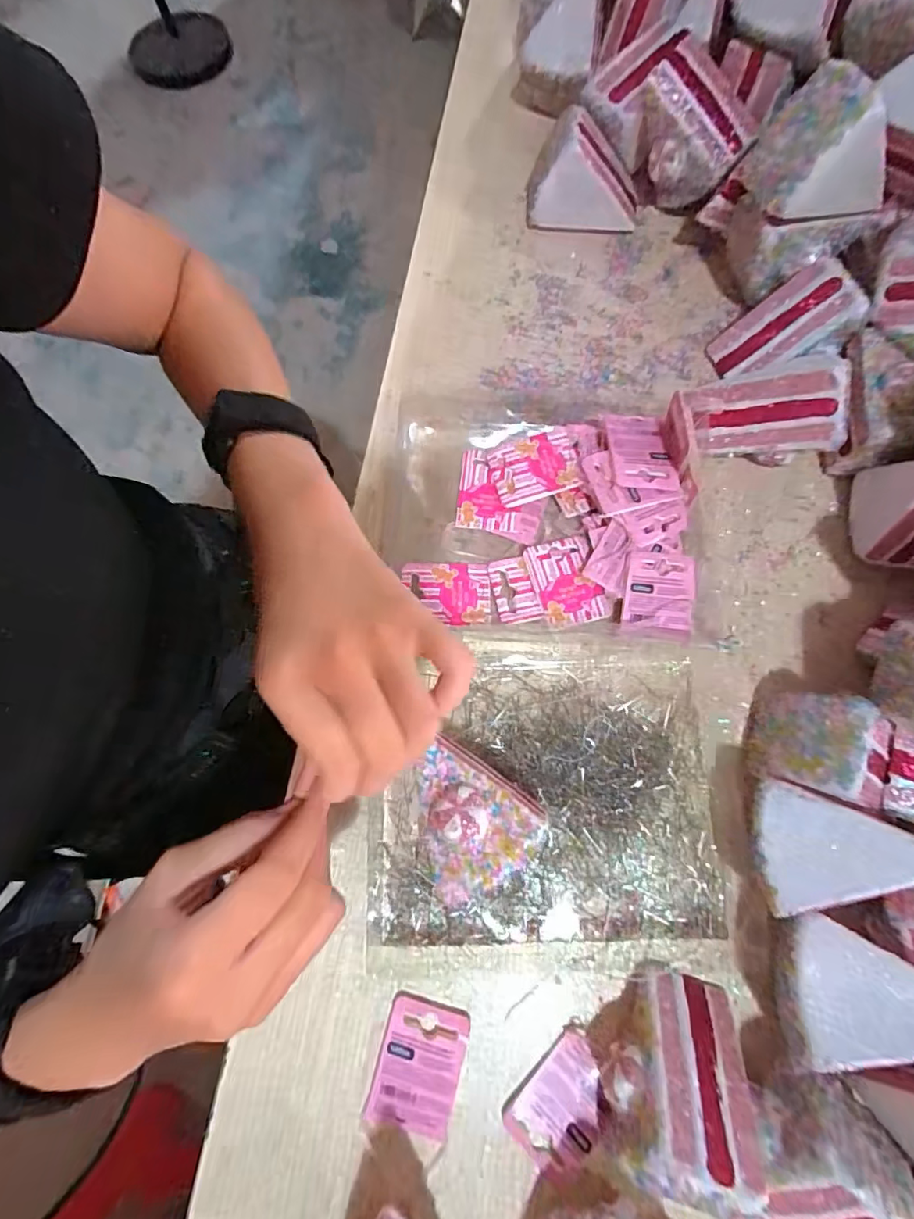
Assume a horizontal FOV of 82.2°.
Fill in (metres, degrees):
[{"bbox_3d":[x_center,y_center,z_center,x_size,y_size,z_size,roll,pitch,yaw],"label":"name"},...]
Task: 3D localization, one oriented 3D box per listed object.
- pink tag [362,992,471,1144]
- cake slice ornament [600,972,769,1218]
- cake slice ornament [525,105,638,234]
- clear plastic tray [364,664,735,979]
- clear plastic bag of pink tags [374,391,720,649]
[{"bbox_3d":[-0.021,0.250,0.287,0.045,0.005,0.061,15,76,5],"label":"pink tag"},{"bbox_3d":[0.109,0.235,0.256,0.067,0.062,0.083,13,76,5],"label":"cake slice ornament"},{"bbox_3d":[0.101,-0.338,0.410,0.086,0.060,0.044,6,75,3],"label":"cake slice ornament"},{"bbox_3d":[0.048,0.119,0.319,0.206,0.006,0.177,-2,75,1],"label":"clear plastic tray"},{"bbox_3d":[0.062,-0.070,0.355,0.221,0.034,0.179,6,75,3],"label":"clear plastic bag of pink tags"}]

